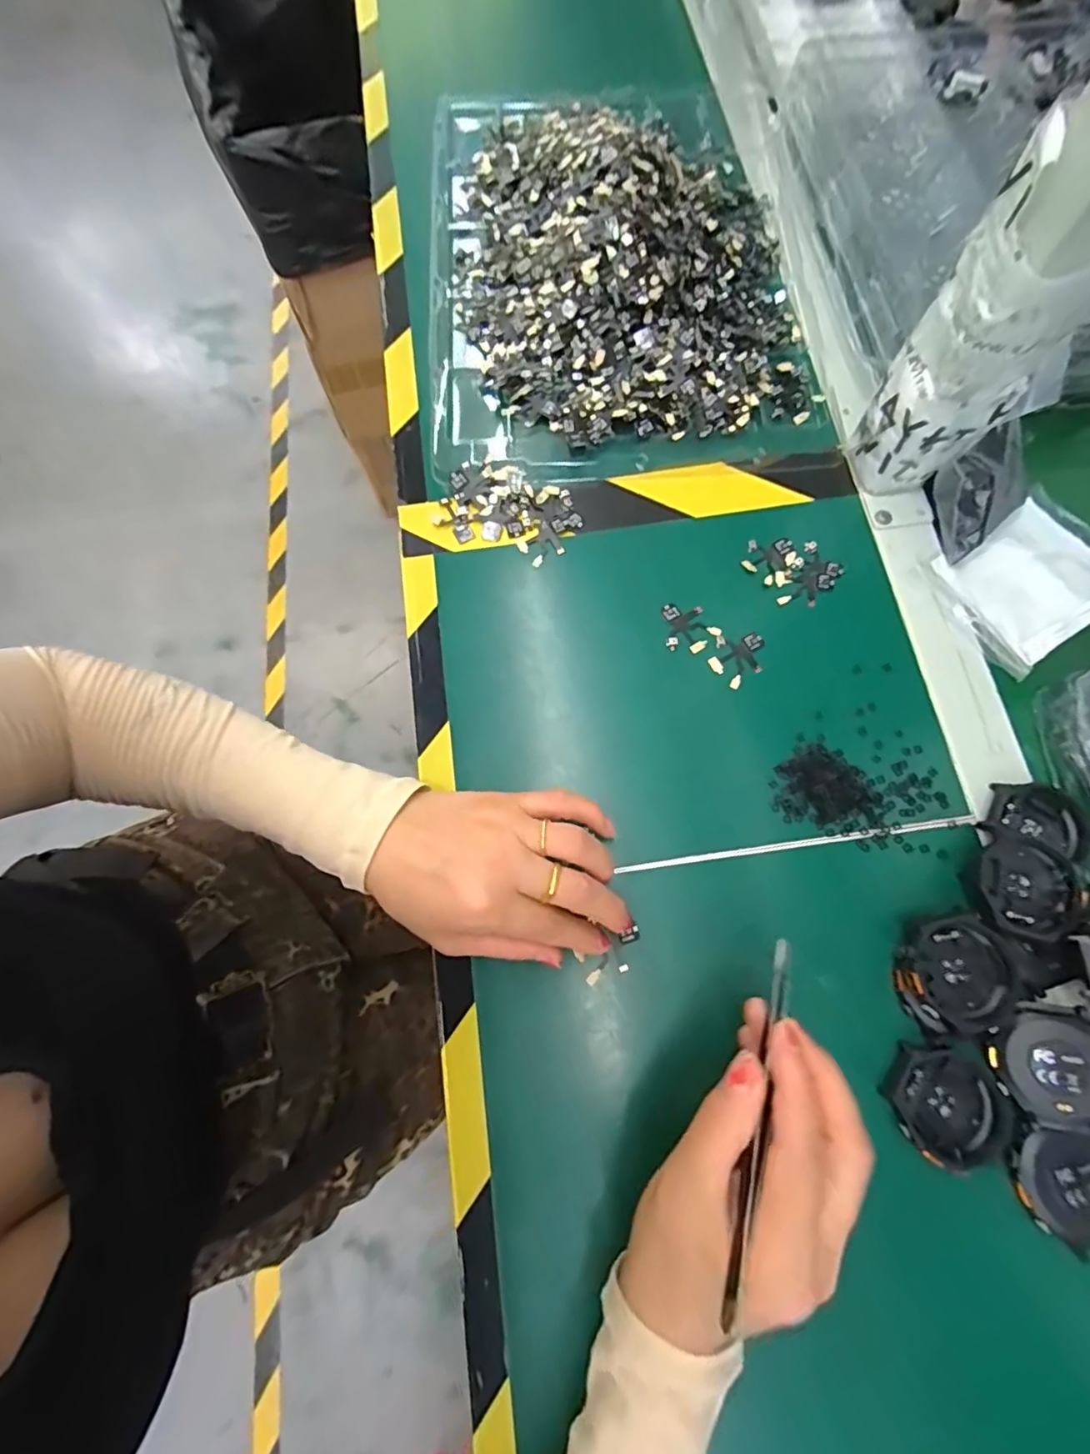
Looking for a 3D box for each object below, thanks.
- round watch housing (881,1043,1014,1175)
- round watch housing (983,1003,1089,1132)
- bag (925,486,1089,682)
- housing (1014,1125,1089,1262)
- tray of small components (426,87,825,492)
[{"bbox_3d":[0.192,0.179,0.269,0.054,0.009,0.049,-3,75,0],"label":"round watch housing"},{"bbox_3d":[0.241,0.161,0.268,0.050,0.012,0.050,-5,75,19],"label":"round watch housing"},{"bbox_3d":[0.303,-0.092,0.354,0.124,0.015,0.083,-33,77,-8],"label":"bag"},{"bbox_3d":[0.240,0.207,0.257,0.045,0.009,0.047,0,75,1],"label":"housing"},{"bbox_3d":[0.044,-0.352,0.409,0.259,0.030,0.372,-4,75,0],"label":"tray of small components"}]

